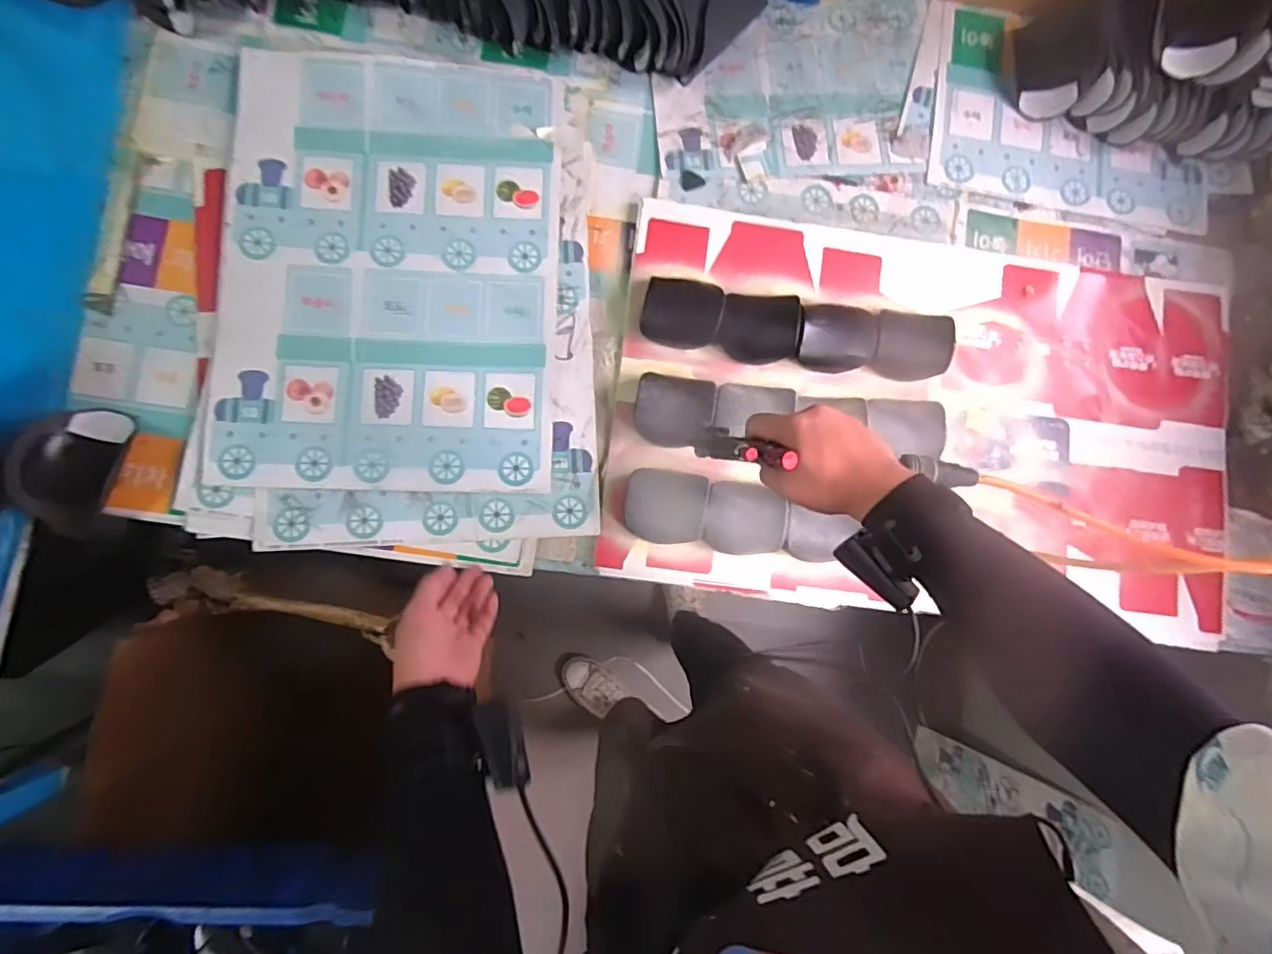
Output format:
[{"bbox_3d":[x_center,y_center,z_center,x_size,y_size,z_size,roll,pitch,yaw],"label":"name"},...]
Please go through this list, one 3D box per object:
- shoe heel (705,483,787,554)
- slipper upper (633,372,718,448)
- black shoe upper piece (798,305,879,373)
[{"bbox_3d":[0.126,0.051,0.690,0.096,0.056,0.084,8,81,-4],"label":"shoe heel"},{"bbox_3d":[0.045,-0.079,0.688,0.093,0.049,0.084,9,81,-3],"label":"slipper upper"},{"bbox_3d":[0.245,-0.170,0.723,0.094,0.041,0.082,4,84,-4],"label":"black shoe upper piece"}]

